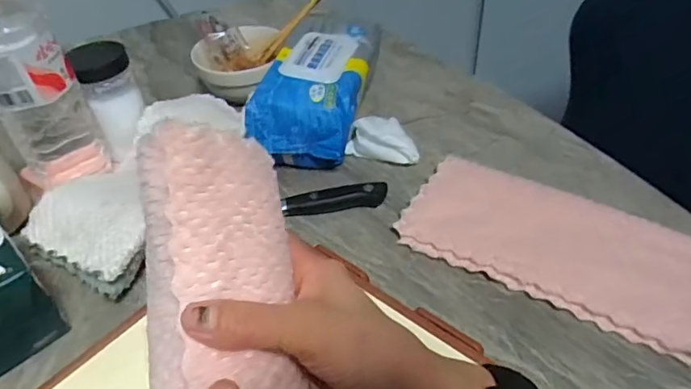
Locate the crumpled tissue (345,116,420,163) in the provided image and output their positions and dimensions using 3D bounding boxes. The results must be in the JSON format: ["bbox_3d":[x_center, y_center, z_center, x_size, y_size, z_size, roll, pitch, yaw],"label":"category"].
[{"bbox_3d":[0.045,-0.057,0.525,0.075,0.031,0.057,18,47,22],"label":"crumpled tissue"}]

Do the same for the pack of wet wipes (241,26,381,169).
[{"bbox_3d":[-0.023,-0.111,0.541,0.094,0.083,0.203,11,45,15],"label":"pack of wet wipes"}]

